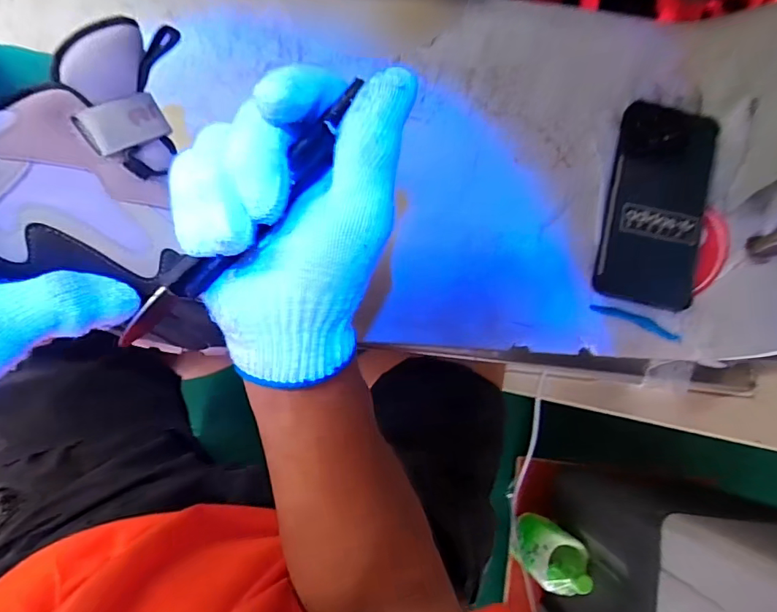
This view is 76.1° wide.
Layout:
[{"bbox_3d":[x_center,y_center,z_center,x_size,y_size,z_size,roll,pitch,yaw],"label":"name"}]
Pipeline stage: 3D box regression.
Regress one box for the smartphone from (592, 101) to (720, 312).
[{"bbox_3d":[0.217,-0.085,0.400,0.076,0.018,0.163,13,84,-6],"label":"smartphone"}]

